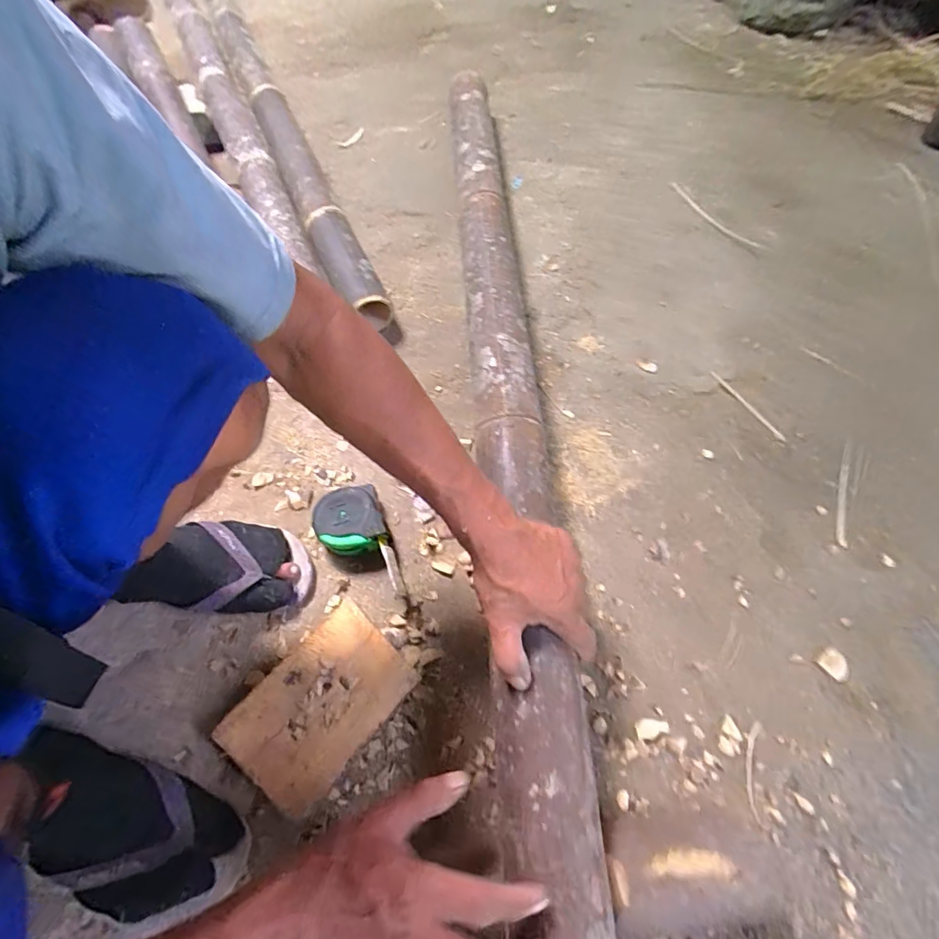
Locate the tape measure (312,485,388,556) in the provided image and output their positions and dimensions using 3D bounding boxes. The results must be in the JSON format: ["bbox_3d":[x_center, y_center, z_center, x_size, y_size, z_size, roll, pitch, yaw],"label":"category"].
[{"bbox_3d":[-0.140,0.065,0.573,0.075,0.044,0.080,-20,62,-9],"label":"tape measure"}]

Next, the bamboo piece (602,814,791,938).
[{"bbox_3d":[0.182,0.340,0.405,0.136,0.055,0.081,-2,60,1],"label":"bamboo piece"}]

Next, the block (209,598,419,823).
[{"bbox_3d":[-0.142,0.232,0.483,0.115,0.051,0.168,35,67,20],"label":"block"}]

